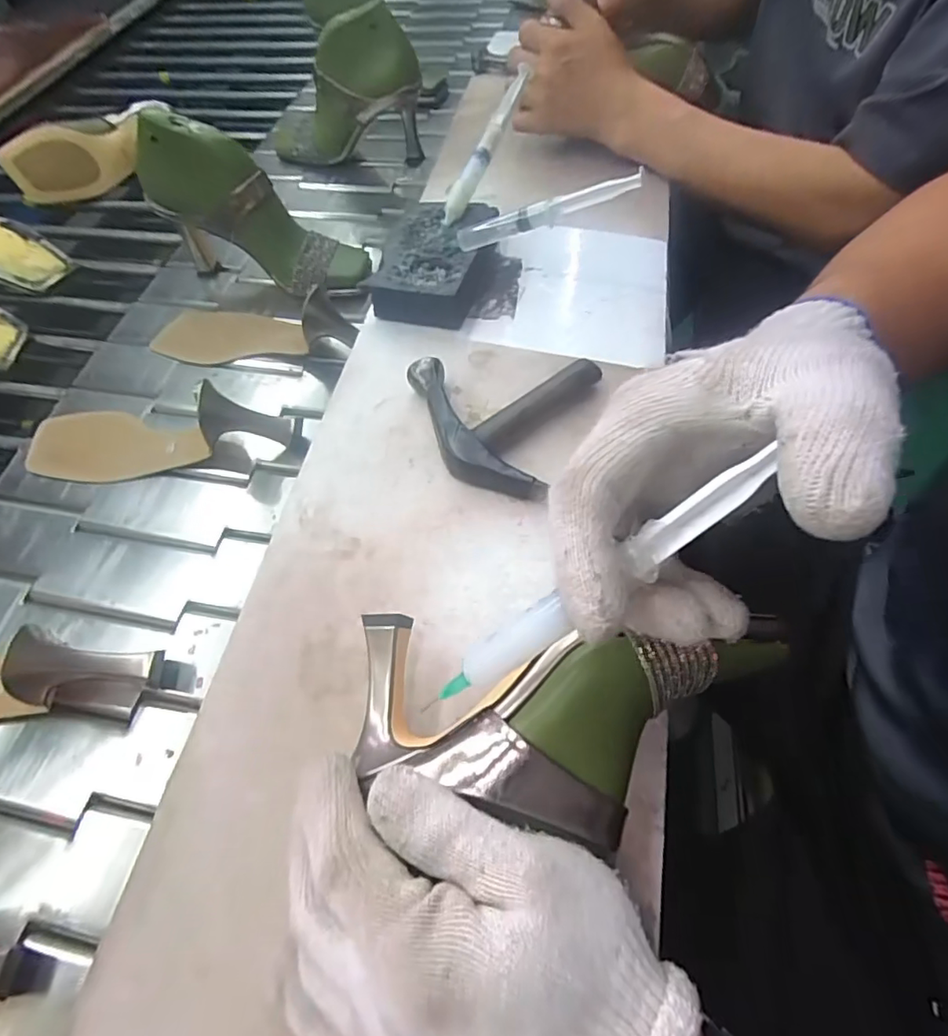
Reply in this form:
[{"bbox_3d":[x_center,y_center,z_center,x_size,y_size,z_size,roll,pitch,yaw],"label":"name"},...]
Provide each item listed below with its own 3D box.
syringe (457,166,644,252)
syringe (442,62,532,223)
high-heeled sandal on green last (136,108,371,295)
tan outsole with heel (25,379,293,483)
[{"bbox_3d":[0.052,-0.232,0.419,0.148,0.017,0.015,-2,54,32],"label":"syringe"},{"bbox_3d":[0.009,-0.322,0.482,0.016,0.021,0.140,25,86,19],"label":"syringe"},{"bbox_3d":[-0.214,-0.303,0.543,0.199,0.155,0.071,16,61,14],"label":"high-heeled sandal on green last"},{"bbox_3d":[-0.271,-0.077,0.461,0.243,0.058,0.076,0,58,4],"label":"tan outsole with heel"}]

